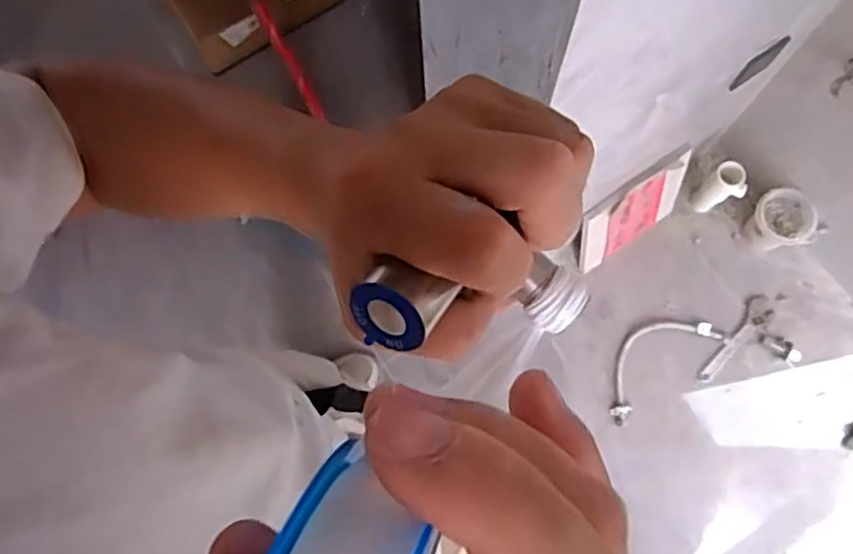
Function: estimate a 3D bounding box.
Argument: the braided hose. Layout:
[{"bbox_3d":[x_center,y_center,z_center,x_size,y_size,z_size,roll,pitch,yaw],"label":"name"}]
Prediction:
[{"bbox_3d":[0.503,0.183,1.542,0.303,0.035,0.135,-39,78,-8],"label":"braided hose"}]

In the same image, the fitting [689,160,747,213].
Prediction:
[{"bbox_3d":[0.655,-0.193,1.534,0.064,0.150,0.082,-40,78,-8],"label":"fitting"}]

